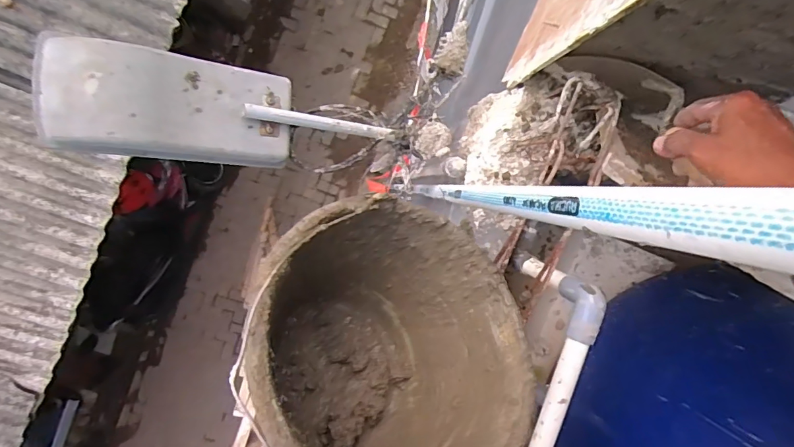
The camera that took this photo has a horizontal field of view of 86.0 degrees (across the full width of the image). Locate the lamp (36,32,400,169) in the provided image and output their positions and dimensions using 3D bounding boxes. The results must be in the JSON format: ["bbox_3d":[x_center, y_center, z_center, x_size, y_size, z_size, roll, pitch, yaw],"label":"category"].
[{"bbox_3d":[-0.223,-0.153,0.620,0.476,0.083,0.139,1,95,-31],"label":"lamp"}]

